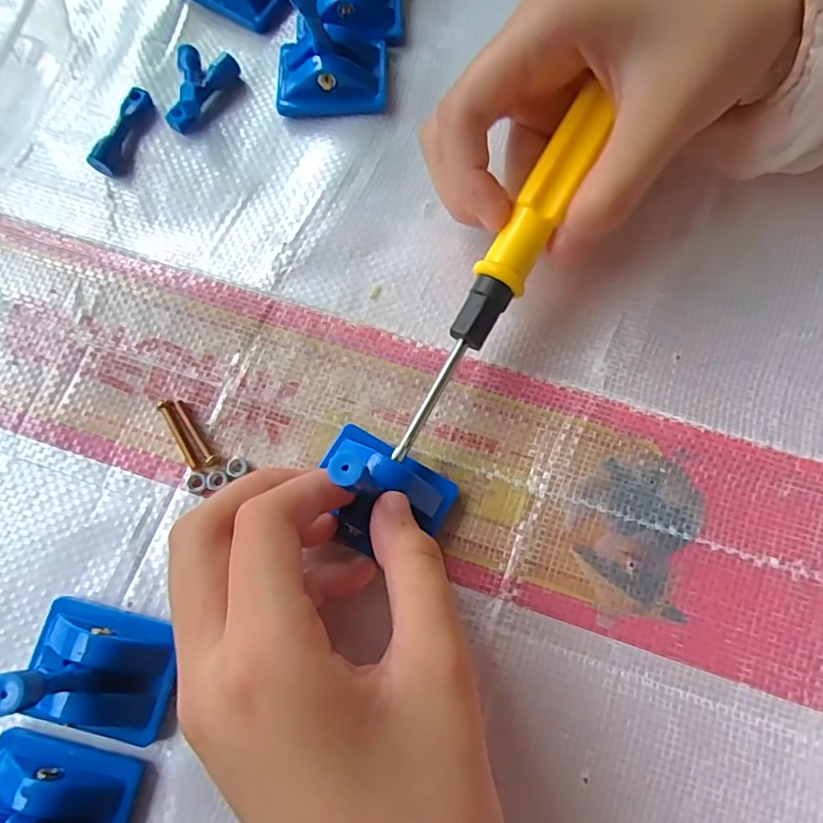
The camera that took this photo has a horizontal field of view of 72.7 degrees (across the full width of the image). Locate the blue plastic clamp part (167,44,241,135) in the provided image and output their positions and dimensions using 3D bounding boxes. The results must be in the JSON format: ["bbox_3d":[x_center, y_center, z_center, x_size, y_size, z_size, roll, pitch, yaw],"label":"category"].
[{"bbox_3d":[-0.090,-0.132,0.228,0.021,0.010,0.036,32,78,9],"label":"blue plastic clamp part"}]

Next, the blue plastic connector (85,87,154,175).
[{"bbox_3d":[-0.114,-0.110,0.222,0.011,0.008,0.037,22,77,7],"label":"blue plastic connector"}]

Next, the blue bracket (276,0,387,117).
[{"bbox_3d":[-0.033,-0.140,0.210,0.044,0.046,0.031,1,75,2],"label":"blue bracket"}]

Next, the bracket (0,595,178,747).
[{"bbox_3d":[-0.094,0.074,0.154,0.042,0.044,0.032,13,76,5],"label":"bracket"}]

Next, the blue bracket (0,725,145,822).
[{"bbox_3d":[-0.104,0.108,0.143,0.045,0.040,0.031,17,76,6],"label":"blue bracket"}]

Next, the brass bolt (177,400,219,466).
[{"bbox_3d":[-0.075,0.007,0.192,0.004,0.004,0.027,-33,77,-7],"label":"brass bolt"}]

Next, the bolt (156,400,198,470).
[{"bbox_3d":[-0.080,0.008,0.193,0.005,0.004,0.026,-28,76,-6],"label":"bolt"}]

